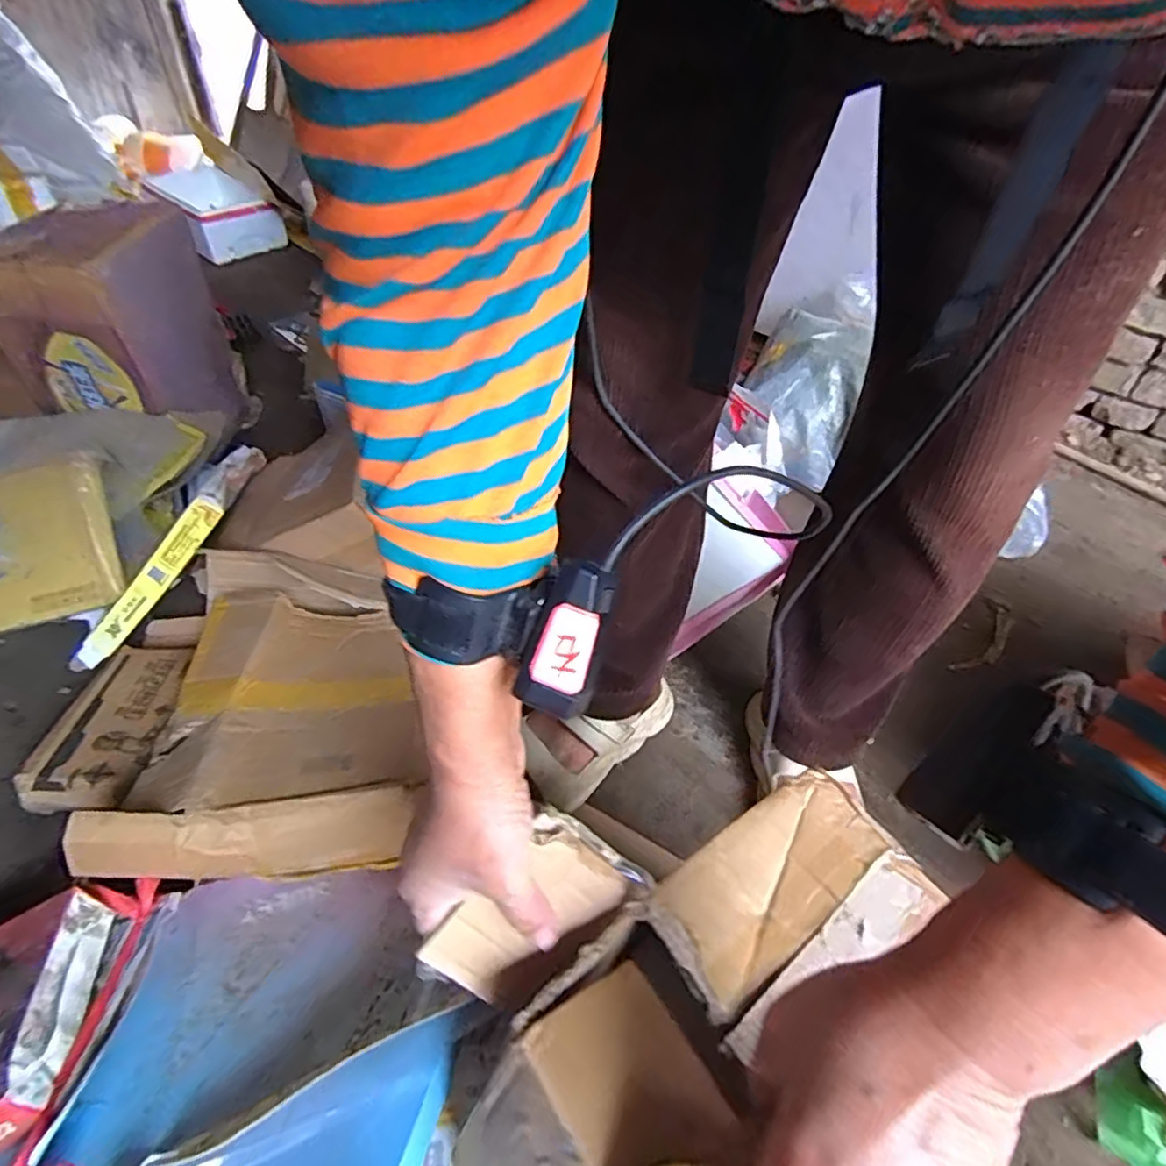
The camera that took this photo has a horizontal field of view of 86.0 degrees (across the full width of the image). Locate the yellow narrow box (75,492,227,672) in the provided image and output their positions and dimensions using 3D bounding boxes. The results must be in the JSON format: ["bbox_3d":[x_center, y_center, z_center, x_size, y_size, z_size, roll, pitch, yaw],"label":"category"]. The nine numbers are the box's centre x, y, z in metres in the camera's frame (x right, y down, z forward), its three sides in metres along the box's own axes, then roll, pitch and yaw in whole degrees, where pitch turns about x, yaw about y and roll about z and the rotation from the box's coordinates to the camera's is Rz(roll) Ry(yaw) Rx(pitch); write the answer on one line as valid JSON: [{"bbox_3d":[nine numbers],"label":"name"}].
[{"bbox_3d":[-0.507,0.005,0.725,0.258,0.033,0.017,-46,50,10],"label":"yellow narrow box"}]

